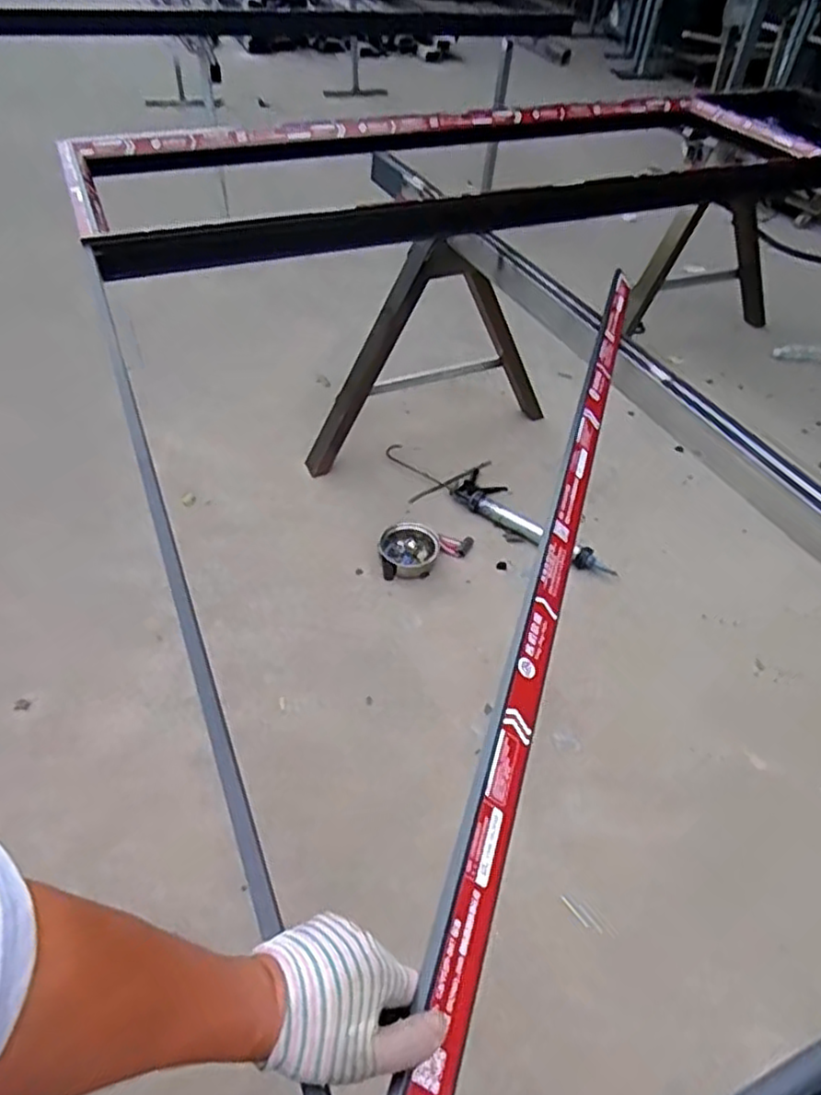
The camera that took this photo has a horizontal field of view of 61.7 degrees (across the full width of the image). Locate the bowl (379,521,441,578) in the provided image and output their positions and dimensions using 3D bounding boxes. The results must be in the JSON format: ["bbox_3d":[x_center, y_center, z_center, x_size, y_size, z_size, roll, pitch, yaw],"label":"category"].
[{"bbox_3d":[-0.001,0.005,1.939,0.163,0.046,0.163,2,47,-2],"label":"bowl"}]

